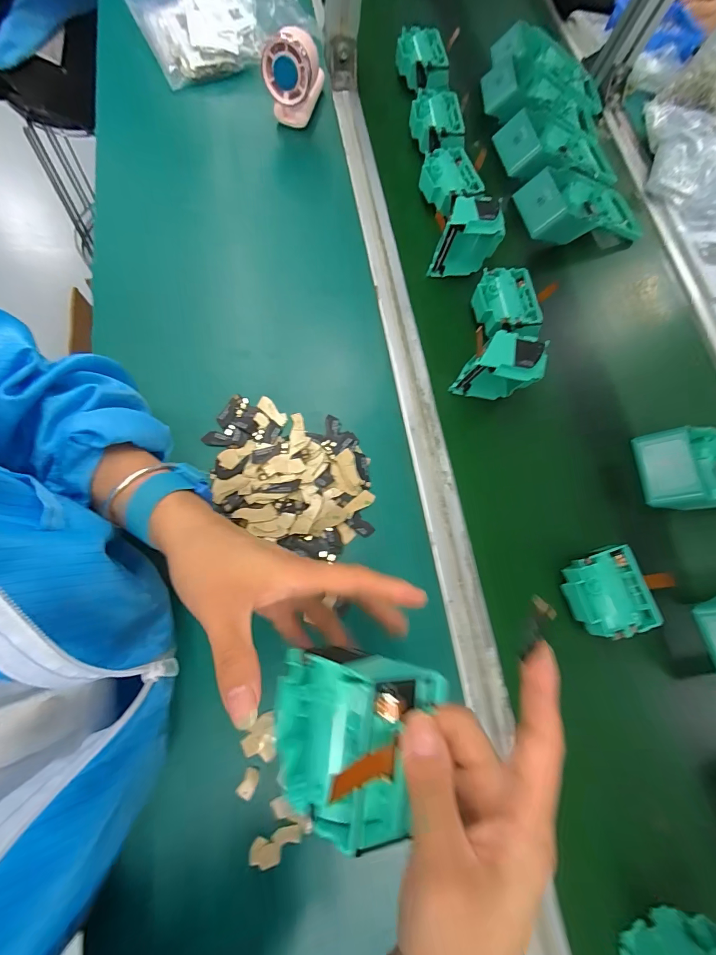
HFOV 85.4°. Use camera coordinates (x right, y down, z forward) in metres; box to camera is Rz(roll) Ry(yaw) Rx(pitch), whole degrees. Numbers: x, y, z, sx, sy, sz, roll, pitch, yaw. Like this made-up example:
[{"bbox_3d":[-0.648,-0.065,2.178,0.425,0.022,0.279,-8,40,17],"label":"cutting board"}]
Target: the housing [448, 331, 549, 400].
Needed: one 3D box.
[{"bbox_3d":[0.144,-0.105,0.401,0.079,0.078,0.039,4,65,2],"label":"housing"}]

